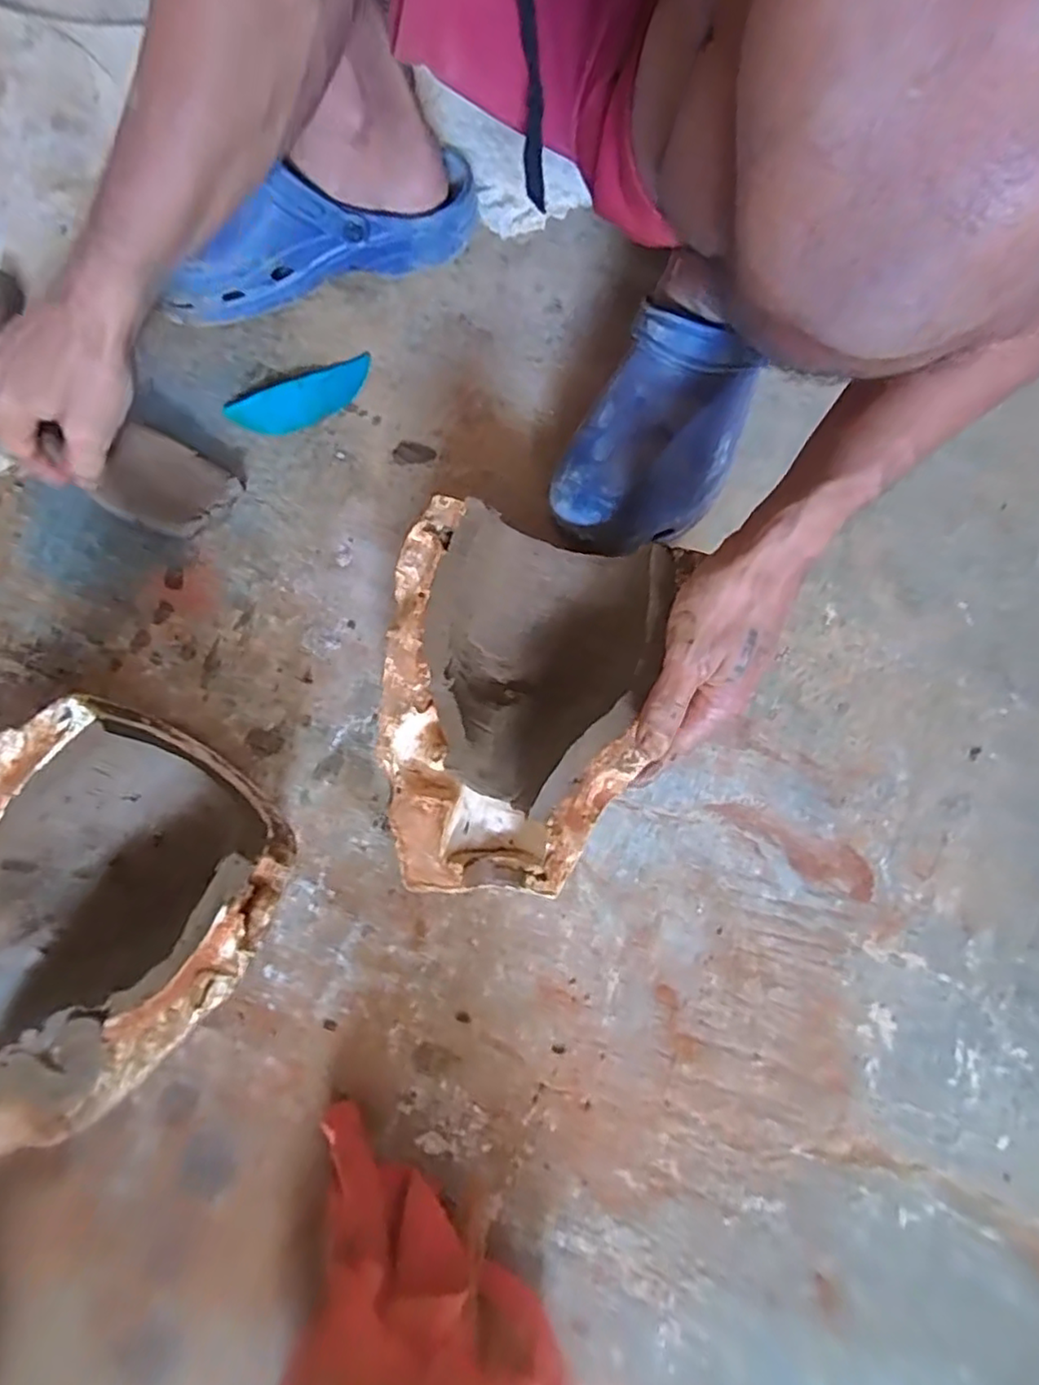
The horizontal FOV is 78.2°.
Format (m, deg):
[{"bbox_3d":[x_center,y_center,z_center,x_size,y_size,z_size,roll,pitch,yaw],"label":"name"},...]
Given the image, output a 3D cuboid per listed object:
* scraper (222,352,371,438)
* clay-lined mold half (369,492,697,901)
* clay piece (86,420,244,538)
[{"bbox_3d":[-0.171,-0.233,0.508,0.117,0.006,0.045,-25,79,-6],"label":"scraper"},{"bbox_3d":[-0.005,0.005,0.392,0.162,0.073,0.224,11,77,2],"label":"clay-lined mold half"},{"bbox_3d":[-0.261,-0.156,0.481,0.086,0.011,0.074,22,68,-9],"label":"clay piece"}]

